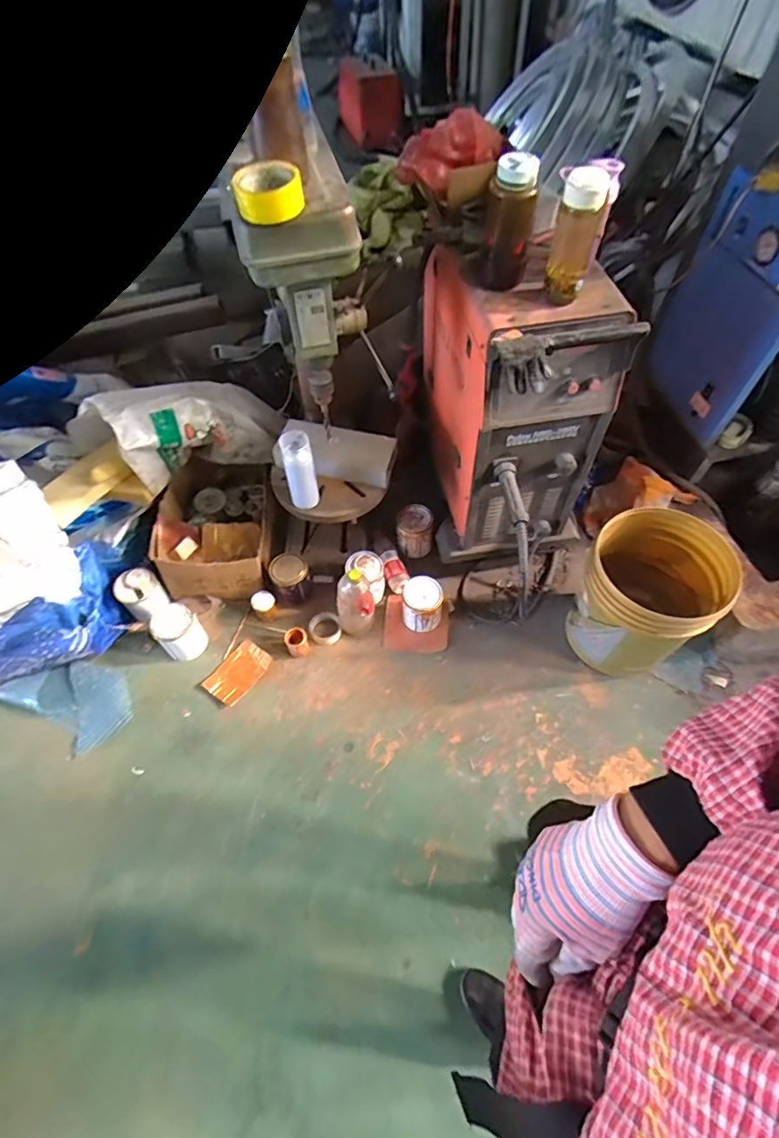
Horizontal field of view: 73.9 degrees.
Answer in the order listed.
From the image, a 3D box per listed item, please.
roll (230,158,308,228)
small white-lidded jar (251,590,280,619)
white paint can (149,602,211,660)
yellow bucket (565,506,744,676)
[{"bbox_3d":[-0.178,-0.560,0.765,0.098,0.060,0.098,-10,58,-6],"label":"roll"},{"bbox_3d":[-0.344,0.098,1.436,0.061,0.064,0.062,0,57,1],"label":"small white-lidded jar"},{"bbox_3d":[-0.555,0.164,1.370,0.109,0.144,0.115,0,57,1],"label":"white paint can"},{"bbox_3d":[0.621,0.086,1.288,0.292,0.374,0.295,0,57,1],"label":"yellow bucket"}]

